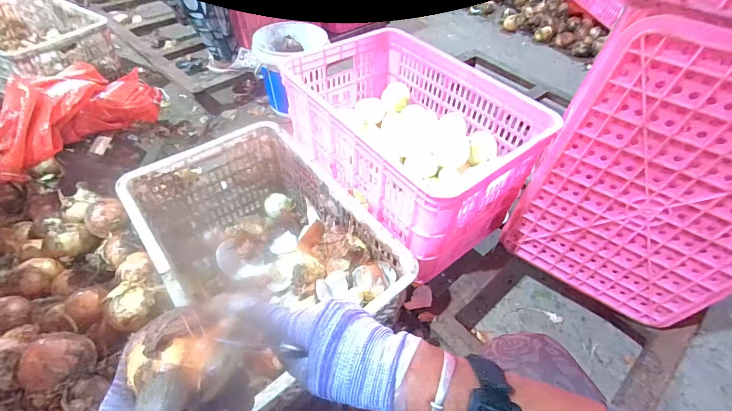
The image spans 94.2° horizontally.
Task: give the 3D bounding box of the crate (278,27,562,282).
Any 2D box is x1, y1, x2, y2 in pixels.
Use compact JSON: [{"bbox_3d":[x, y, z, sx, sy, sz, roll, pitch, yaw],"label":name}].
[{"bbox_3d":[0.085,-0.158,0.796,0.371,0.242,0.517,-33,60,-28],"label":"crate"}]

